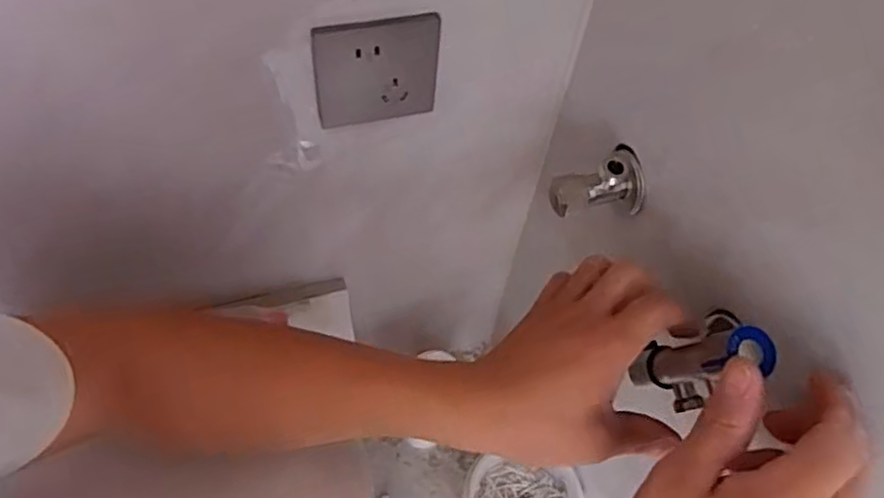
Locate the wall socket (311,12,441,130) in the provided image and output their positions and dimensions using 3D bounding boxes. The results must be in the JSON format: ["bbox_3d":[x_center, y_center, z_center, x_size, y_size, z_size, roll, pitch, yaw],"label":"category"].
[{"bbox_3d":[-0.044,-0.123,0.473,0.086,0.089,0.005,-14,59,-14],"label":"wall socket"}]

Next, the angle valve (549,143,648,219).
[{"bbox_3d":[0.111,-0.044,0.483,0.068,0.045,0.047,-18,60,-17],"label":"angle valve"}]

